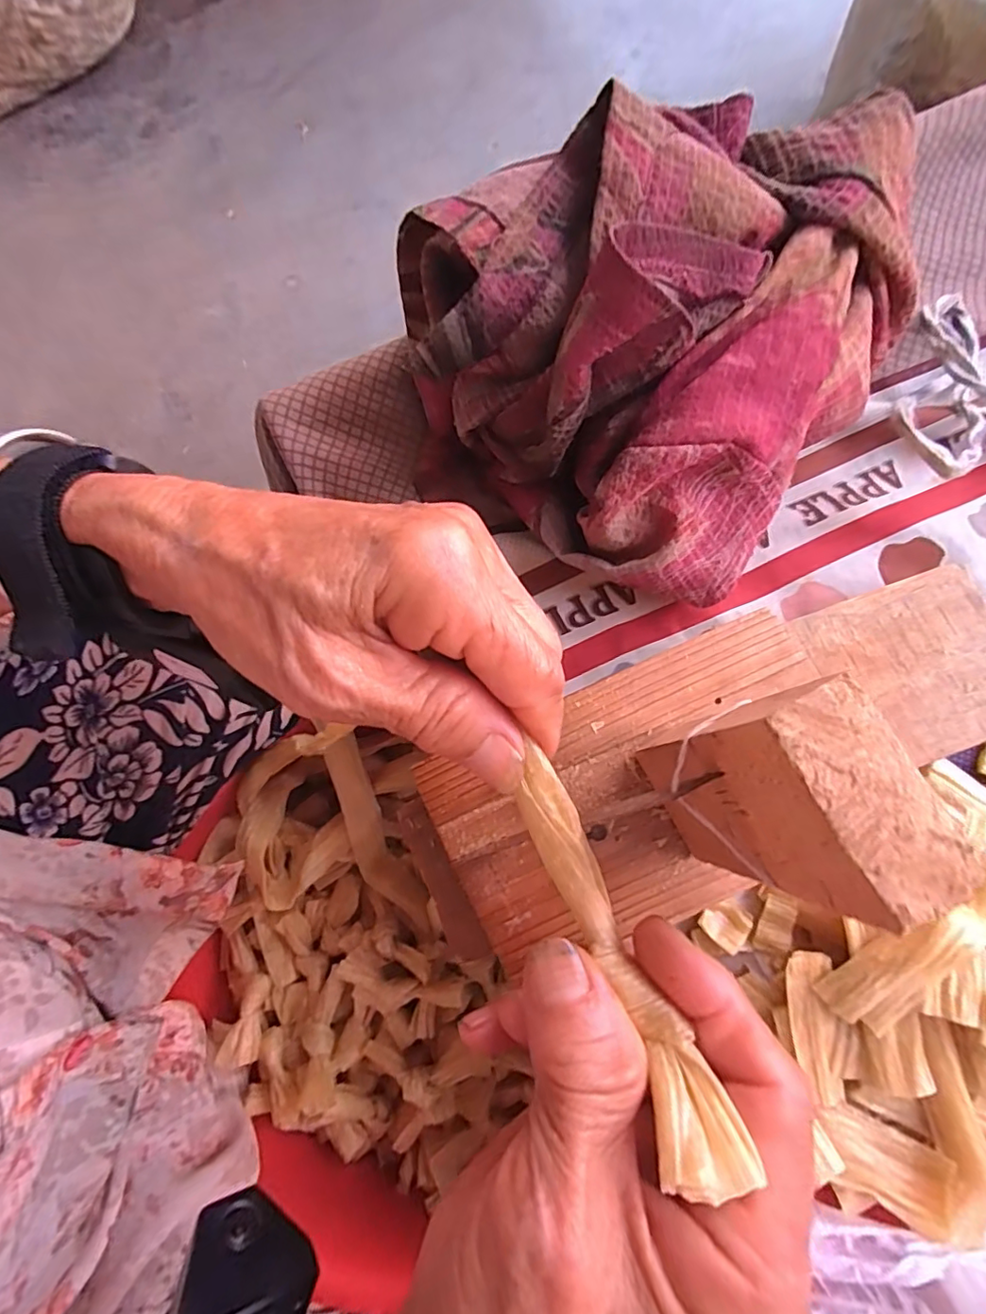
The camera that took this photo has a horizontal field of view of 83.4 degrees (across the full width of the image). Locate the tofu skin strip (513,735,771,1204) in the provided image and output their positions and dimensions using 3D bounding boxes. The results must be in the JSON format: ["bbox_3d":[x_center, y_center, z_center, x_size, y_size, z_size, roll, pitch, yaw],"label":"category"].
[{"bbox_3d":[0.027,0.067,0.132,0.017,0.015,0.092,-22,61,-7],"label":"tofu skin strip"}]

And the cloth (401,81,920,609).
[{"bbox_3d":[0.063,-0.141,0.234,0.181,0.106,0.191,35,79,10],"label":"cloth"}]

